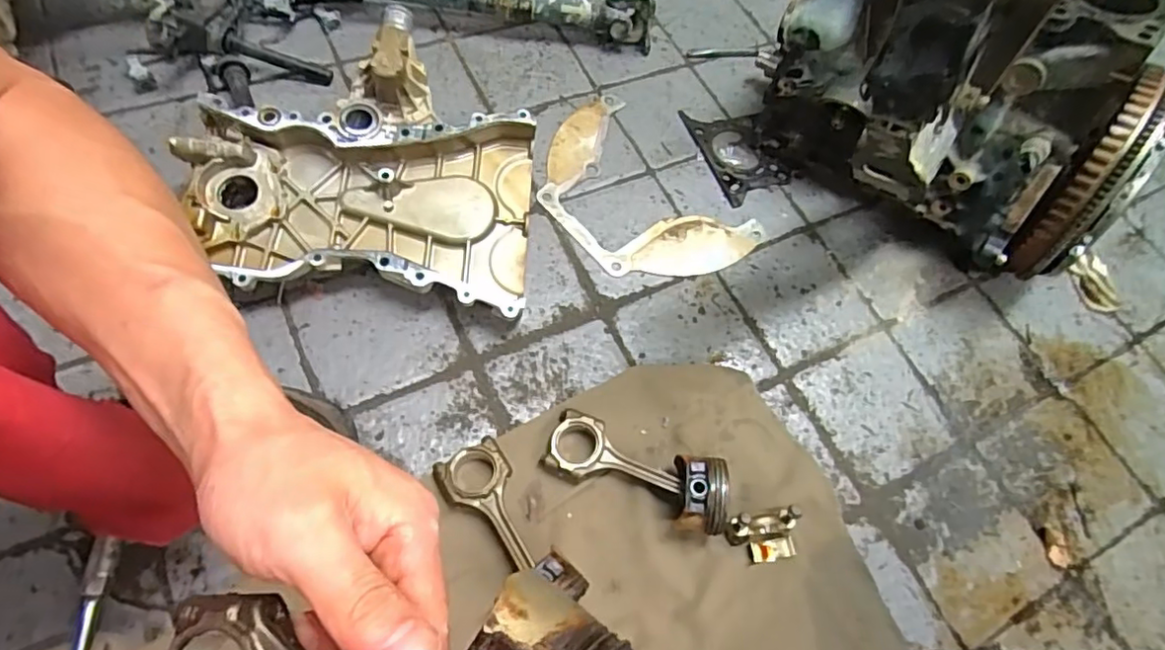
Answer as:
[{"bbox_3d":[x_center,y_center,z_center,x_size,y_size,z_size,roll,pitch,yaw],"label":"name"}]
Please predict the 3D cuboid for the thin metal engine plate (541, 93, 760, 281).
[{"bbox_3d":[0.063,-0.158,0.751,0.187,0.018,0.286,-38,75,-24],"label":"thin metal engine plate"}]

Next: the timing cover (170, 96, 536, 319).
[{"bbox_3d":[-0.240,-0.137,0.661,0.360,0.093,0.223,5,82,-9],"label":"timing cover"}]

